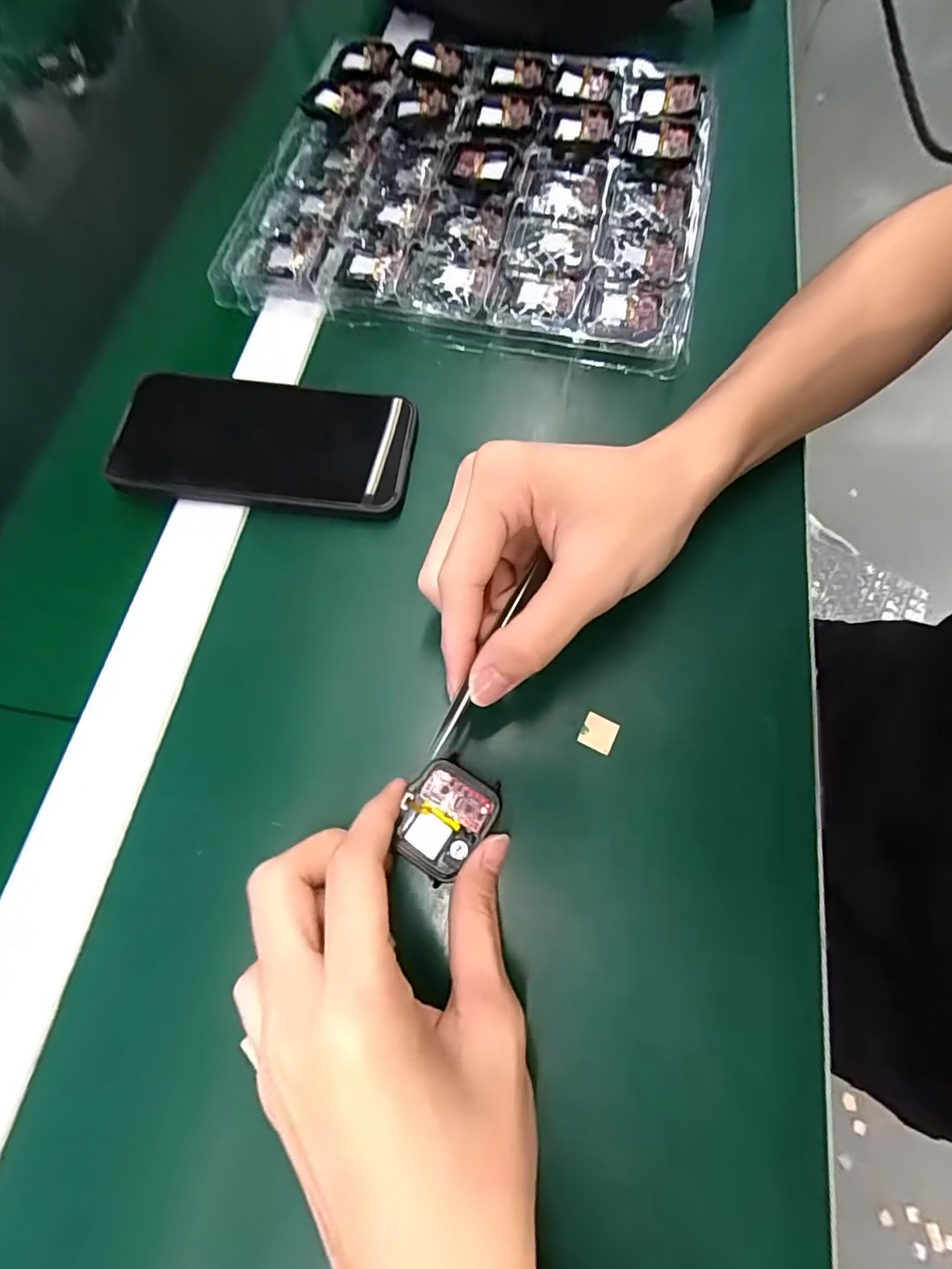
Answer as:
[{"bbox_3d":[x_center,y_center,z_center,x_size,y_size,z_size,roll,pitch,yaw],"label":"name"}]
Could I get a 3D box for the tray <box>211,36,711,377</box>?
[{"bbox_3d":[-0.001,-0.303,0.349,0.296,0.018,0.260,11,70,6],"label":"tray"}]

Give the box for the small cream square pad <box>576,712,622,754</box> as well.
[{"bbox_3d":[0.057,0.045,0.244,0.015,0.004,0.016,25,72,10],"label":"small cream square pad"}]

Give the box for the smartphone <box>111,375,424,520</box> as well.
[{"bbox_3d":[-0.114,-0.108,0.288,0.155,0.008,0.078,6,70,4],"label":"smartphone"}]

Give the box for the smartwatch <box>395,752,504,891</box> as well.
[{"bbox_3d":[-0.014,0.077,0.226,0.037,0.008,0.045,35,75,11],"label":"smartwatch"}]

